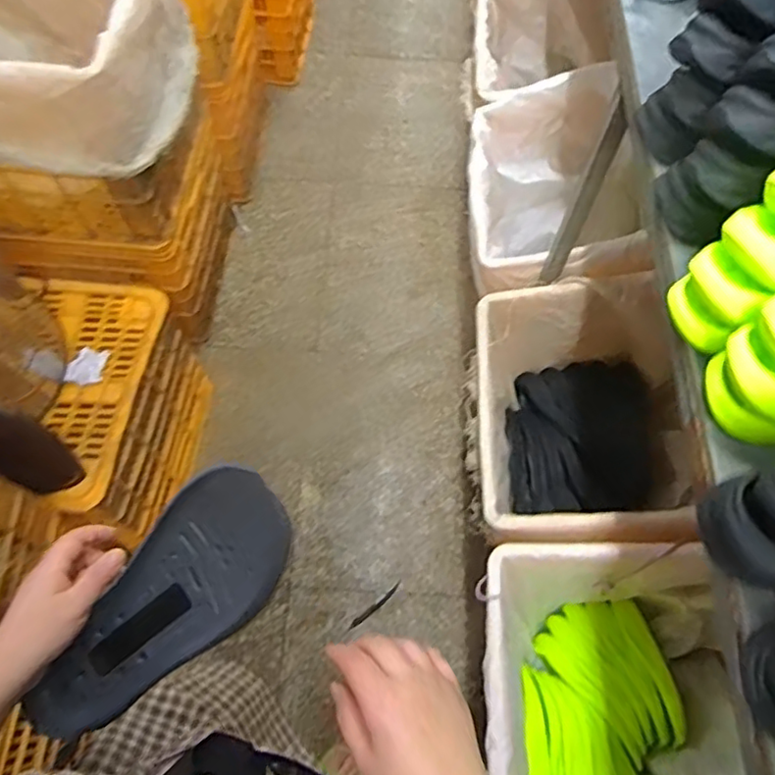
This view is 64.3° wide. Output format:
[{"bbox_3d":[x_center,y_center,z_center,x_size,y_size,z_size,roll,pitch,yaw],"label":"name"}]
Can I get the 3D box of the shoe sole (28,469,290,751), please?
[{"bbox_3d":[-0.183,0.180,0.490,0.284,0.028,0.101,-45,70,11],"label":"shoe sole"}]

